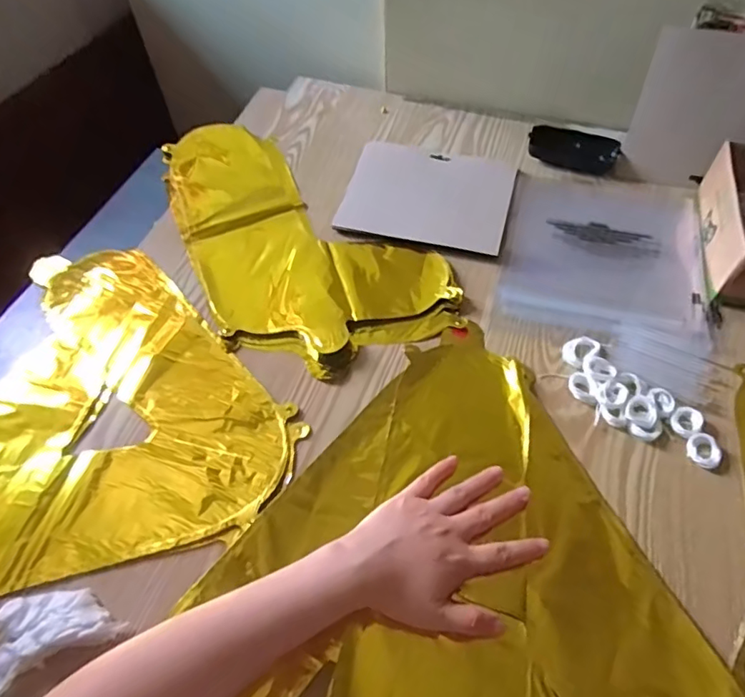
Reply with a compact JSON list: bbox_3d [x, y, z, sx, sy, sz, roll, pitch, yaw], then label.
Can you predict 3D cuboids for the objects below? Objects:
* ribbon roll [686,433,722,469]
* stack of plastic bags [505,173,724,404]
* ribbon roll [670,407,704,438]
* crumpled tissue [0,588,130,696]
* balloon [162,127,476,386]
[{"bbox_3d":[0.278,0.085,0.454,0.027,0.006,0.028,-1,54,2],"label":"ribbon roll"},{"bbox_3d":[0.251,-0.088,0.590,0.214,0.014,0.298,12,55,11],"label":"stack of plastic bags"},{"bbox_3d":[0.272,0.062,0.469,0.028,0.005,0.023,-26,57,-15],"label":"ribbon roll"},{"bbox_3d":[-0.230,0.196,0.386,0.086,0.017,0.055,-24,56,-14],"label":"crumpled tissue"},{"bbox_3d":[-0.101,-0.140,0.627,0.223,0.016,0.419,-27,57,-16],"label":"balloon"}]

